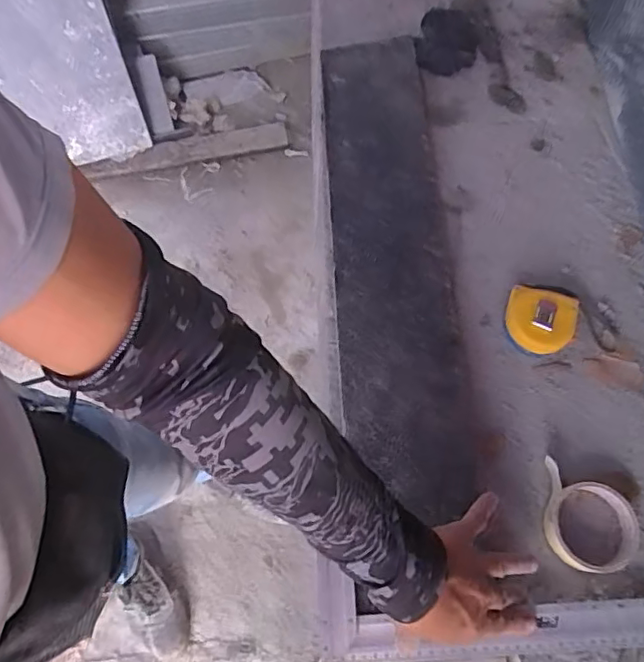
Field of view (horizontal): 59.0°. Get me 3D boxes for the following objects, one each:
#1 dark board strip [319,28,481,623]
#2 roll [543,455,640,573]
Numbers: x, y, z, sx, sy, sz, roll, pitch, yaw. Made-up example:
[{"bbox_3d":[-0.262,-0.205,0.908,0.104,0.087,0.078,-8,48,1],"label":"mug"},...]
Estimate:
[{"bbox_3d":[0.087,-0.120,0.707,0.150,0.030,0.648,-1,62,-1],"label":"dark board strip"},{"bbox_3d":[0.268,0.186,0.565,0.090,0.021,0.099,1,68,-2],"label":"roll"}]

